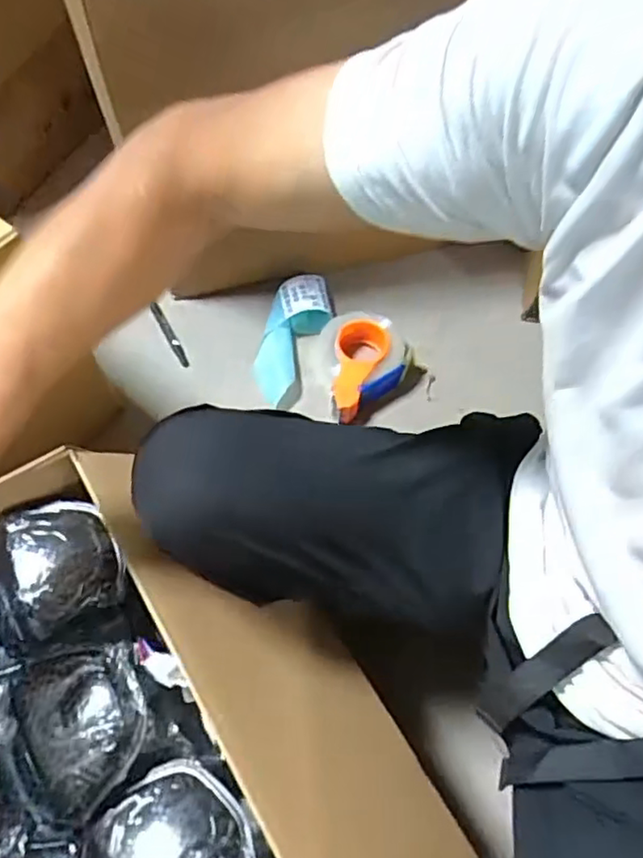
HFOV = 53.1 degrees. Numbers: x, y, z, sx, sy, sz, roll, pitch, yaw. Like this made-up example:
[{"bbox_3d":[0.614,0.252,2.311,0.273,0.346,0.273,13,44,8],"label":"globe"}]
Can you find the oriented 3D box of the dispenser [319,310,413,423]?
[{"bbox_3d":[0.073,-0.095,0.990,0.126,0.090,0.158,-8,66,-4],"label":"dispenser"}]

